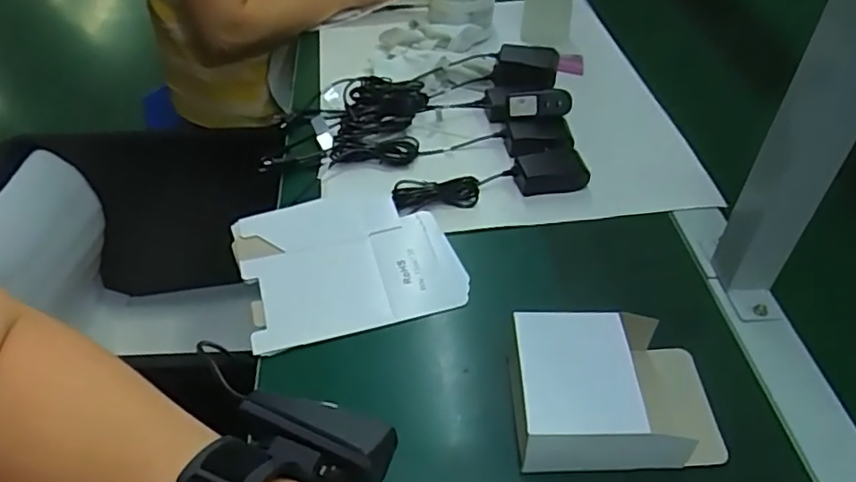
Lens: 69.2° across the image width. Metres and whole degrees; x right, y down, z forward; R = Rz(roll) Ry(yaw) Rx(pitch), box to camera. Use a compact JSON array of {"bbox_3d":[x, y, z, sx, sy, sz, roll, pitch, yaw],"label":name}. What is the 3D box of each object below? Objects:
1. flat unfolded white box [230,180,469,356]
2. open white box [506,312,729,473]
[{"bbox_3d":[-0.079,0.008,0.588,0.192,0.014,0.181,-14,50,-13],"label":"flat unfolded white box"},{"bbox_3d":[0.137,0.111,0.461,0.157,0.069,0.107,0,46,0],"label":"open white box"}]

